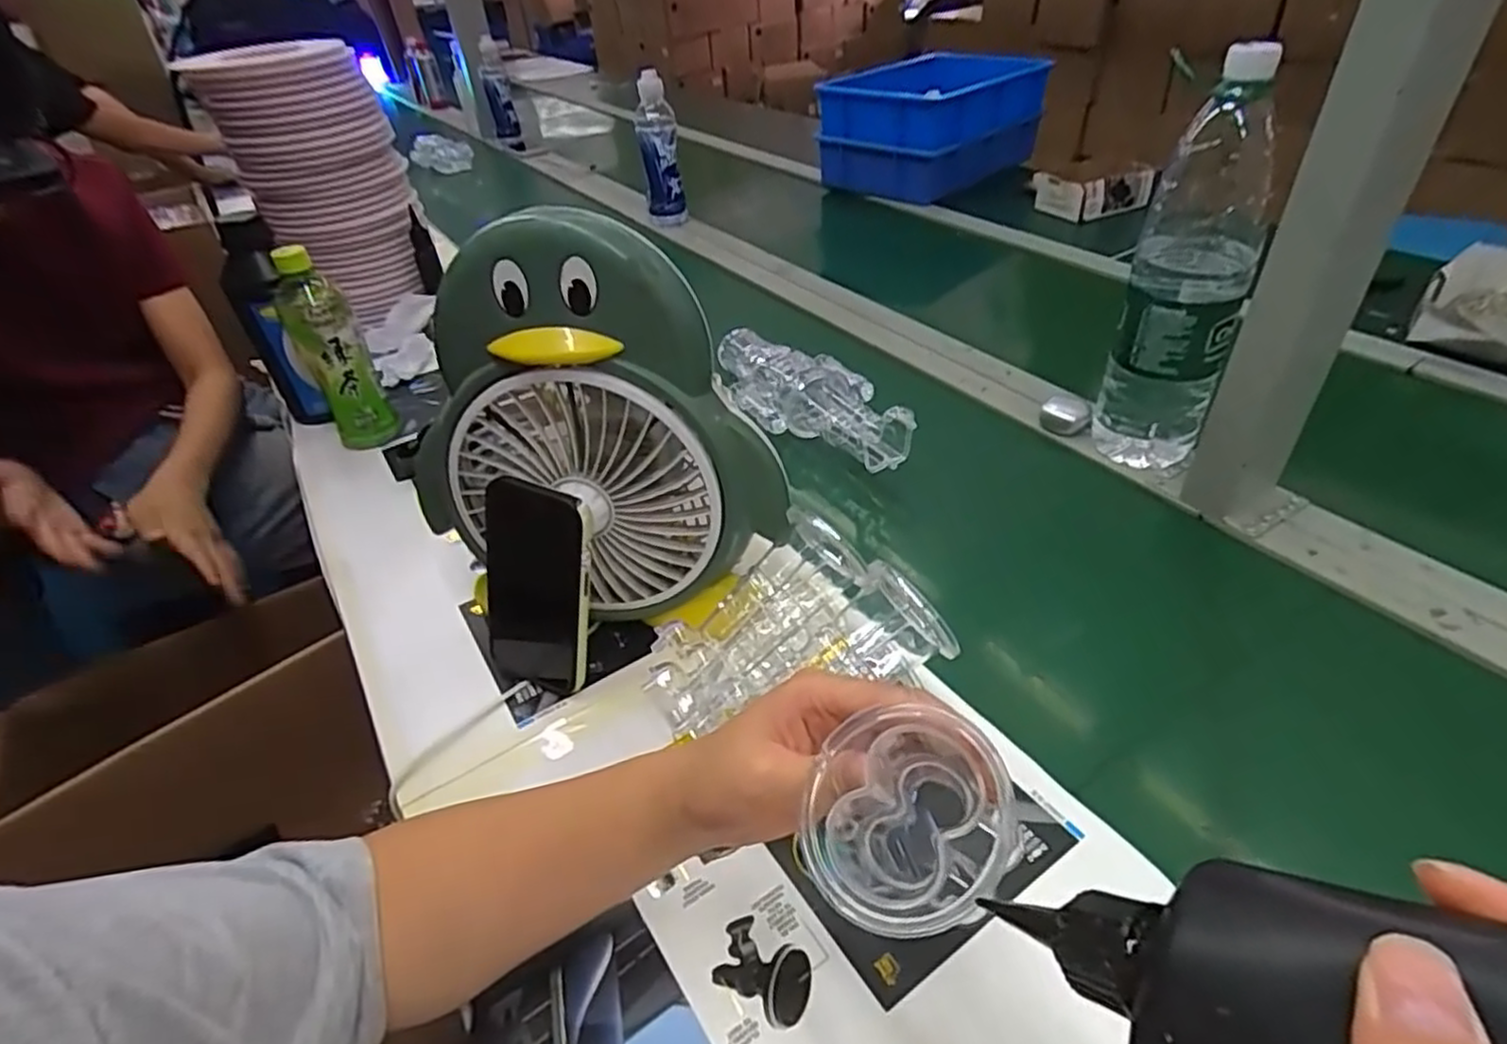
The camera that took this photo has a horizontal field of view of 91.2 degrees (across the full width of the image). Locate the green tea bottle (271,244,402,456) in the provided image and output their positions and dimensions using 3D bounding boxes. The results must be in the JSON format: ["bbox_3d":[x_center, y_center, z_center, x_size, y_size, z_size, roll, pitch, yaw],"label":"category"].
[{"bbox_3d":[-0.428,-0.173,0.755,0.060,0.198,0.061,-23,42,-19],"label":"green tea bottle"}]

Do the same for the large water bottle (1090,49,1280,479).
[{"bbox_3d":[0.353,-0.191,0.604,0.086,0.322,0.076,17,45,26],"label":"large water bottle"}]

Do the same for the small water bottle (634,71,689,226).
[{"bbox_3d":[-0.157,-0.616,1.239,0.066,0.240,0.076,-9,39,-3],"label":"small water bottle"}]

